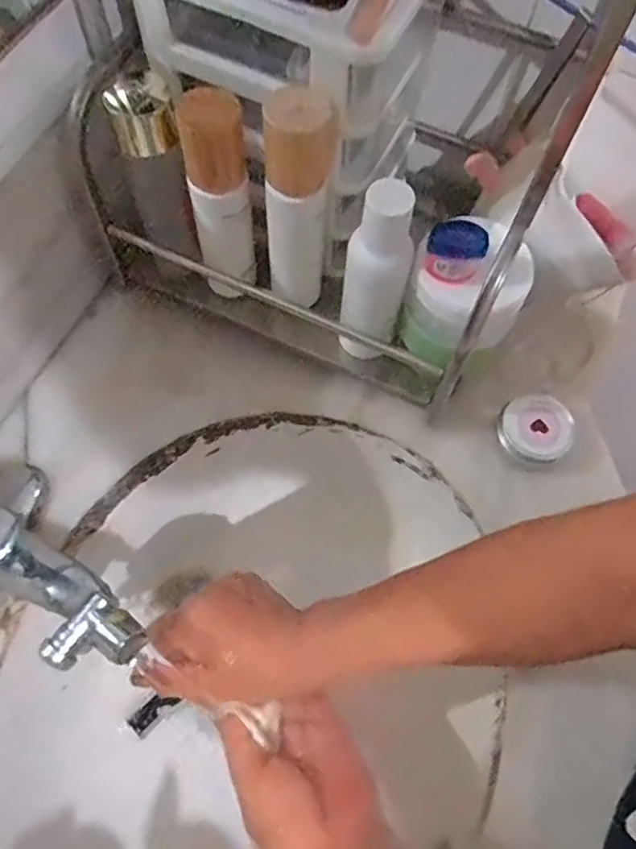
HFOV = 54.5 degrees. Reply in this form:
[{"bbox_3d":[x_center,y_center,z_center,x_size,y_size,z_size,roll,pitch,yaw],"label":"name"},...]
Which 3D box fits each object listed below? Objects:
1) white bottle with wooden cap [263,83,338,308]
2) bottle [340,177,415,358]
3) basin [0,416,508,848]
[{"bbox_3d":[-0.014,-0.147,0.415,0.041,0.160,0.037,6,67,0],"label":"white bottle with wooden cap"},{"bbox_3d":[0.040,-0.097,0.418,0.039,0.143,0.034,24,68,7],"label":"bottle"},{"bbox_3d":[-0.052,0.211,0.514,0.344,0.161,0.420,26,68,8],"label":"basin"}]

